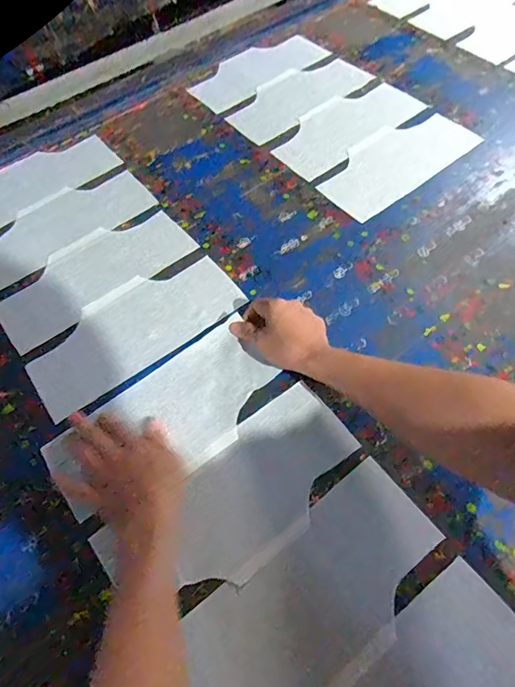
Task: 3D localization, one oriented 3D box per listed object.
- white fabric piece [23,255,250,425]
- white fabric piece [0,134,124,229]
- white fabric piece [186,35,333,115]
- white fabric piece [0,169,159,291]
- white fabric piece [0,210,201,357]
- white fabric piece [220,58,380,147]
[{"bbox_3d":[-0.168,-0.025,0.616,0.287,0.010,0.134,-35,64,-17],"label":"white fabric piece"},{"bbox_3d":[-0.387,-0.278,0.774,0.286,0.005,0.132,-35,64,-15],"label":"white fabric piece"},{"bbox_3d":[0.001,-0.536,0.887,0.268,0.010,0.114,-34,69,-11],"label":"white fabric piece"},{"bbox_3d":[-0.315,-0.193,0.721,0.285,0.004,0.135,-35,64,-15],"label":"white fabric piece"},{"bbox_3d":[-0.244,-0.109,0.674,0.286,0.010,0.130,-36,67,-16],"label":"white fabric piece"},{"bbox_3d":[0.073,-0.474,0.856,0.289,0.008,0.143,-39,65,-17],"label":"white fabric piece"}]

